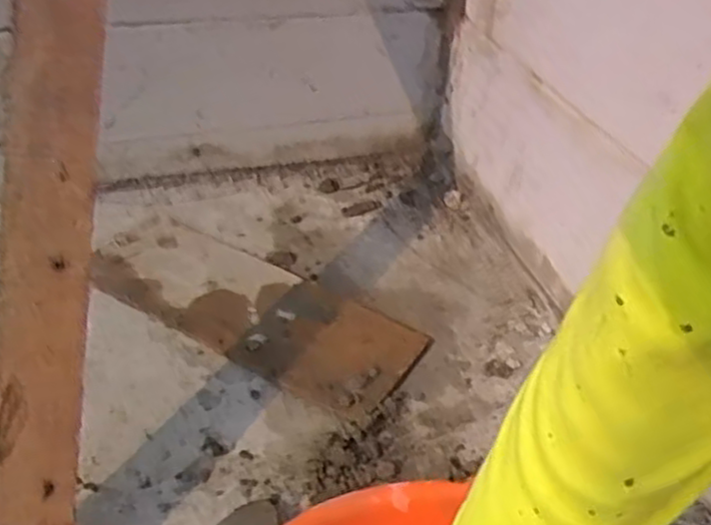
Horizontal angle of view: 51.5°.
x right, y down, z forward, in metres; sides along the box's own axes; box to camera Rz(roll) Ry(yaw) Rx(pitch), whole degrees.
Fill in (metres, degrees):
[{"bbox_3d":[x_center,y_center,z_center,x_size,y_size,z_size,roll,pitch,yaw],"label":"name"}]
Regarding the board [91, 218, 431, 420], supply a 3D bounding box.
[{"bbox_3d":[-0.115,0.043,0.791,0.375,0.012,0.147,25,40,25],"label":"board"}]

